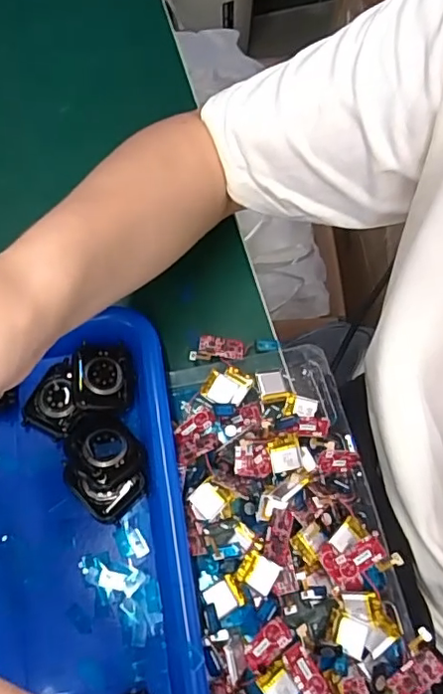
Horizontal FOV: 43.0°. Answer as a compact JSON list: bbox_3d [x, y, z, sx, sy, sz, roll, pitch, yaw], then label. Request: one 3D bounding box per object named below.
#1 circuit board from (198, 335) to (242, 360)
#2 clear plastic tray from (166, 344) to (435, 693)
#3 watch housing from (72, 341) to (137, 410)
[{"bbox_3d":[0.000,-0.001,0.377,0.030,0.005,0.017,15,58,-3],"label":"circuit board"},{"bbox_3d":[0.042,0.125,0.317,0.111,0.029,0.260,-9,67,-3],"label":"clear plastic tray"},{"bbox_3d":[-0.072,0.017,0.341,0.035,0.006,0.042,-4,67,-1],"label":"watch housing"}]

